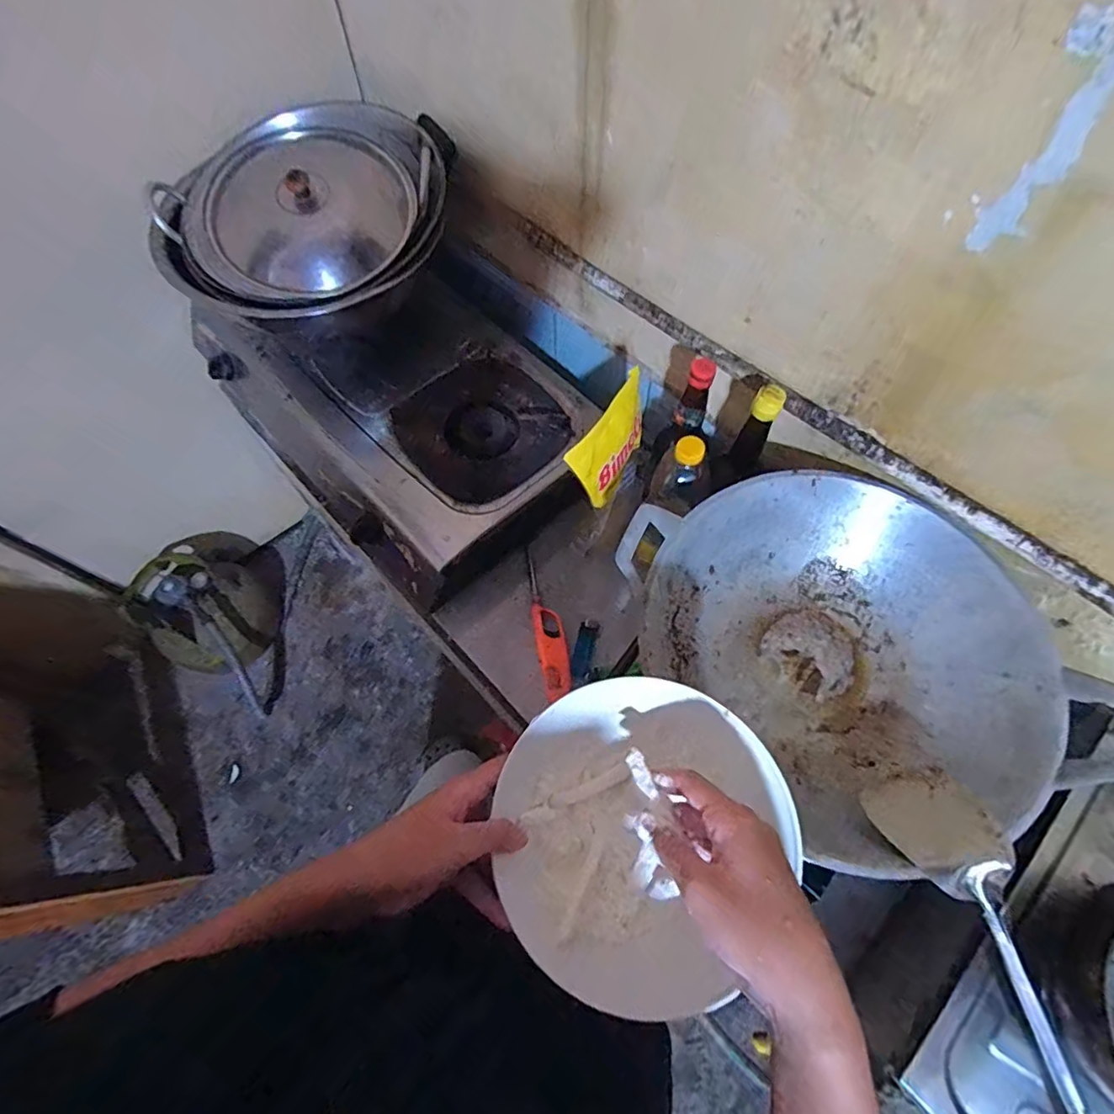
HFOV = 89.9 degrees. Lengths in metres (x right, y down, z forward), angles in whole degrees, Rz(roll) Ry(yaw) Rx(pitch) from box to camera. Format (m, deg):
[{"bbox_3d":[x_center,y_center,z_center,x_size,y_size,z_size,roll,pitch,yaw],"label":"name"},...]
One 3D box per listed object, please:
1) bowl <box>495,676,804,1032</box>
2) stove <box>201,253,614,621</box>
[{"bbox_3d":[0.050,0.179,0.377,0.173,0.058,0.186,-1,64,2],"label":"bowl"},{"bbox_3d":[-0.232,-0.230,0.870,0.377,0.126,0.552,-42,70,-16],"label":"stove"}]

